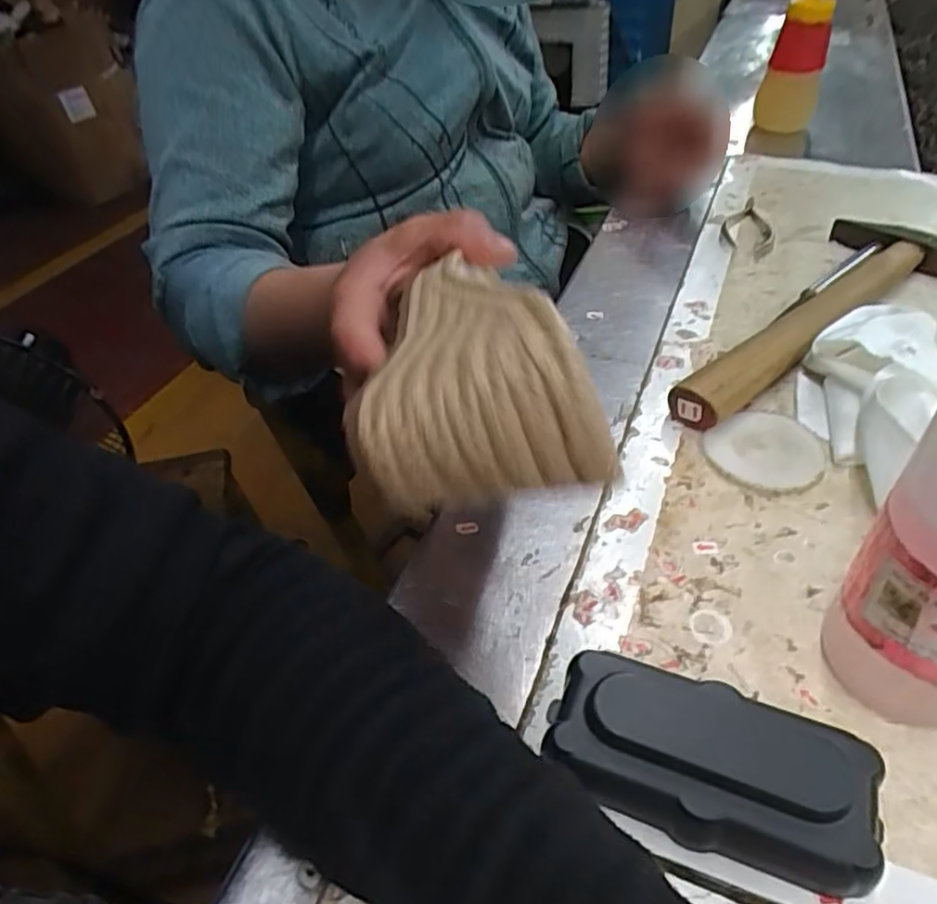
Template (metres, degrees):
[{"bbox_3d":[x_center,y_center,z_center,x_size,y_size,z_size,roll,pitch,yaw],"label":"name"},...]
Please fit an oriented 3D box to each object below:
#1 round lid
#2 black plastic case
[{"bbox_3d":[0.153,-0.001,0.355,0.056,0.008,0.055,-2,43,2],"label":"round lid"},{"bbox_3d":[0.081,0.105,0.234,0.103,0.025,0.053,10,44,14],"label":"black plastic case"}]

